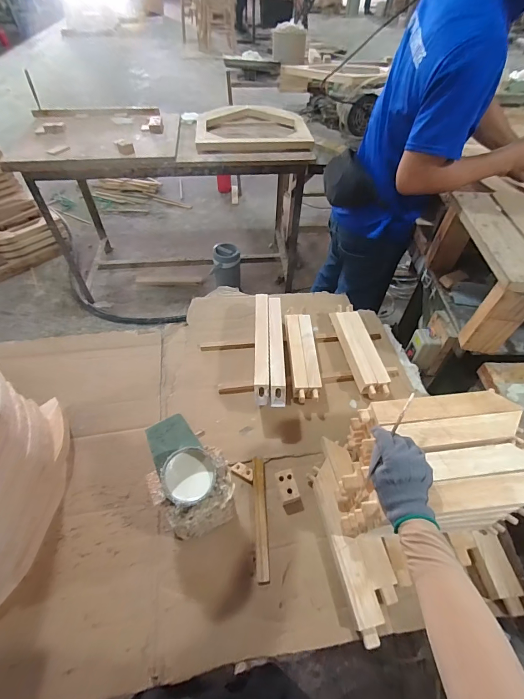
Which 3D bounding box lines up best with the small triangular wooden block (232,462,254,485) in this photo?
[{"bbox_3d":[-0.034,0.247,0.679,0.050,0.009,0.024,28,58,19],"label":"small triangular wooden block"}]

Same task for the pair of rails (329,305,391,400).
[{"bbox_3d":[0.243,0.000,0.841,0.065,0.063,0.277,-8,53,-5],"label":"pair of rails"}]

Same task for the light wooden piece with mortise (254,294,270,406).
[{"bbox_3d":[0.000,-0.018,0.783,0.032,0.031,0.303,0,51,-1],"label":"light wooden piece with mortise"}]

